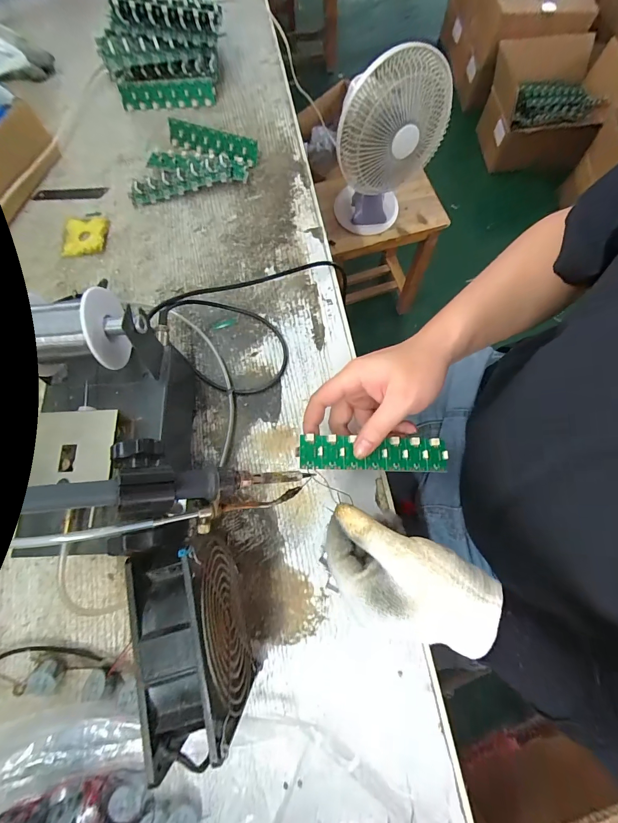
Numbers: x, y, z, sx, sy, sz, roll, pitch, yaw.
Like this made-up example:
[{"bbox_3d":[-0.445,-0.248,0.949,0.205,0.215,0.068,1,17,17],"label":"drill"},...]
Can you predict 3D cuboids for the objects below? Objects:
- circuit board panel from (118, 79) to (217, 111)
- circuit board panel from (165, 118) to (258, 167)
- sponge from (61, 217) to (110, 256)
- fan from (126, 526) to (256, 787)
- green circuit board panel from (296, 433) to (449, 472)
[{"bbox_3d":[-0.211,-0.469,0.511,0.143,0.027,0.029,0,73,2],"label":"circuit board panel"},{"bbox_3d":[-0.136,-0.373,0.478,0.140,0.028,0.010,21,40,10],"label":"circuit board panel"},{"bbox_3d":[-0.291,-0.231,0.450,0.054,0.007,0.060,0,73,2],"label":"sponge"},{"bbox_3d":[-0.078,0.161,0.259,0.051,0.118,0.123,-12,72,-3],"label":"fan"},{"bbox_3d":[0.060,0.038,0.311,0.137,0.006,0.030,2,73,-9],"label":"green circuit board panel"}]

